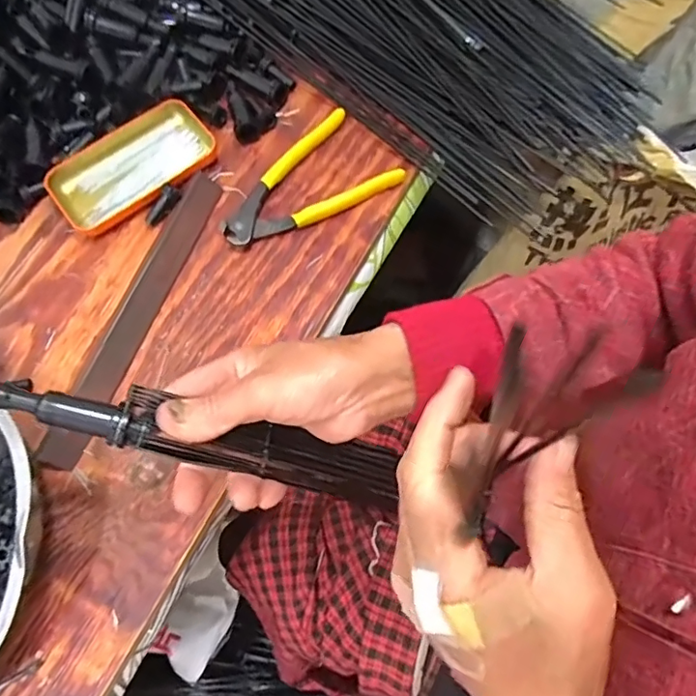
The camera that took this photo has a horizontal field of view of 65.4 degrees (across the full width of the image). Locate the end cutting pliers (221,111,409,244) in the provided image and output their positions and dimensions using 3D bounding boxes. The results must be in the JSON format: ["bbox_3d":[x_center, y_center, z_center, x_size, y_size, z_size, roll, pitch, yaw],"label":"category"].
[{"bbox_3d":[-0.042,-0.144,0.477,0.156,0.016,0.093,-33,74,-9],"label":"end cutting pliers"}]

